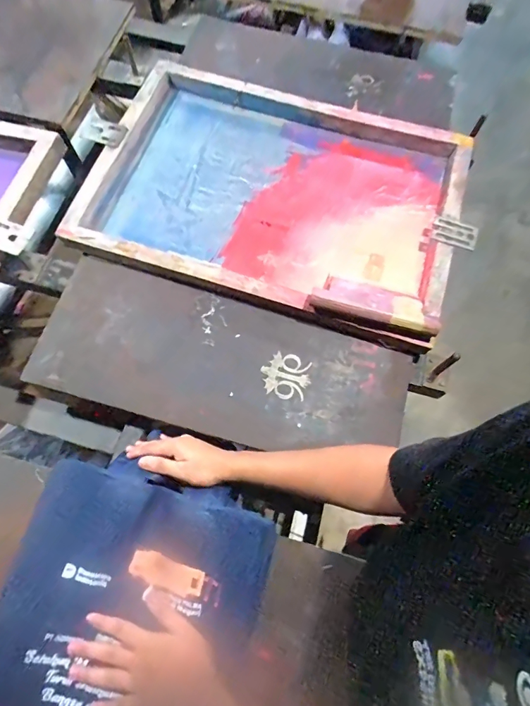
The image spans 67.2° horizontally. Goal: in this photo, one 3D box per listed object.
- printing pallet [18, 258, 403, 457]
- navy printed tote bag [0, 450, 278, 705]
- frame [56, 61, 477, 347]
[{"bbox_3d":[-0.069,0.013,0.647,0.585,0.024,0.222,17,76,4],"label":"printing pallet"},{"bbox_3d":[-0.185,0.368,0.483,0.306,0.057,0.415,15,68,4],"label":"navy printed tote bag"},{"bbox_3d":[0.017,-0.292,0.718,0.664,0.060,0.444,17,68,5],"label":"frame"}]

